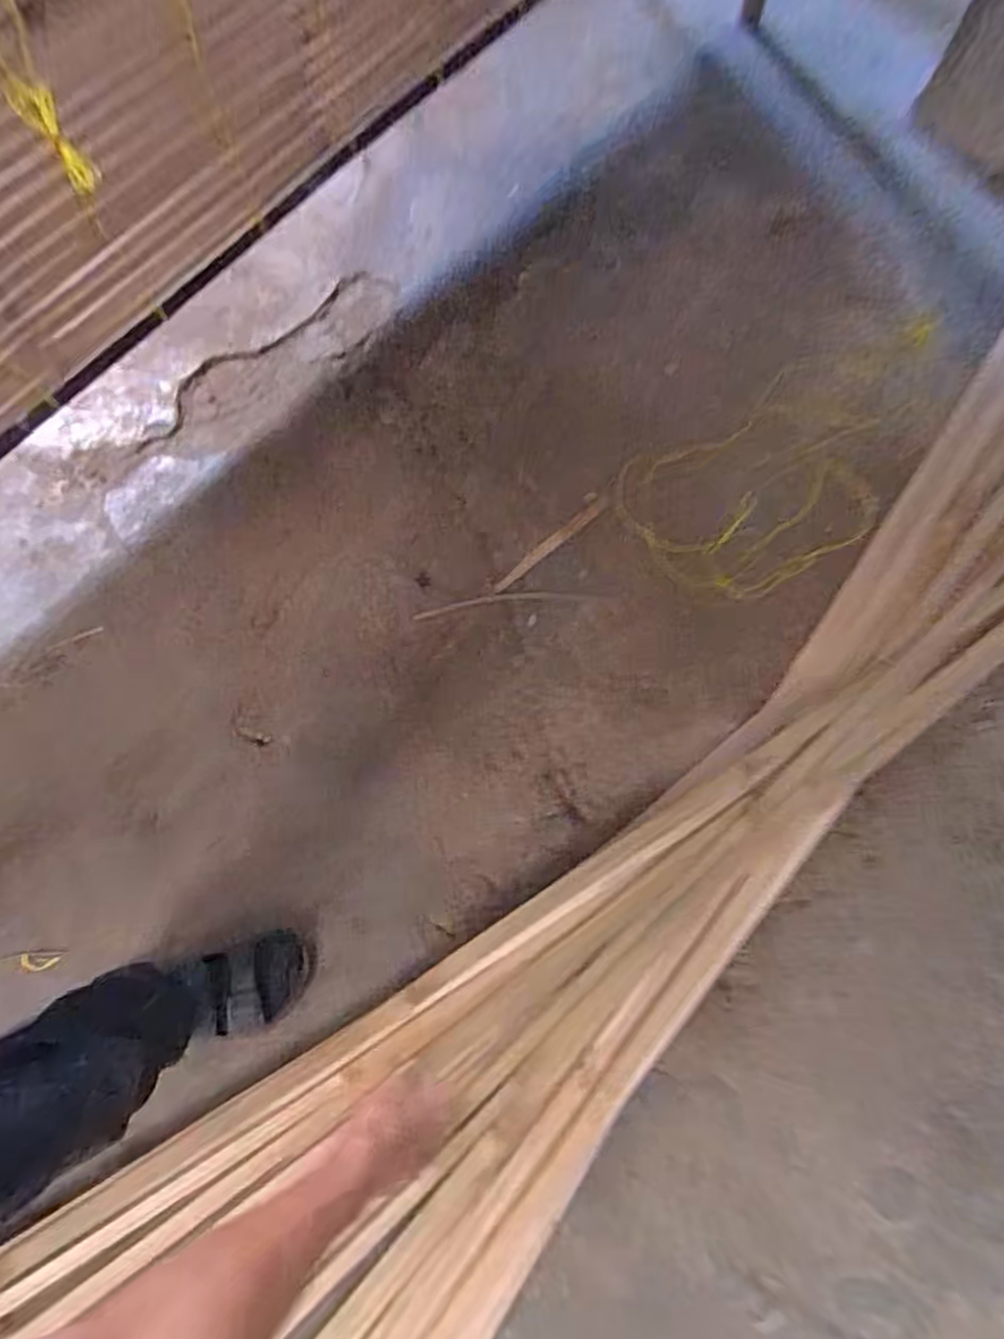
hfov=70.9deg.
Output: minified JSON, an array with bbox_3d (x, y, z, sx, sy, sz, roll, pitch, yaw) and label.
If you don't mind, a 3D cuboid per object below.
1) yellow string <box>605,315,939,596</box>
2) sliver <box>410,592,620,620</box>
[{"bbox_3d":[0.474,-0.324,1.071,0.600,0.030,0.274,-31,75,-10],"label":"yellow string"},{"bbox_3d":[0.022,-0.096,0.995,0.288,0.013,0.020,-6,72,-3],"label":"sliver"}]

